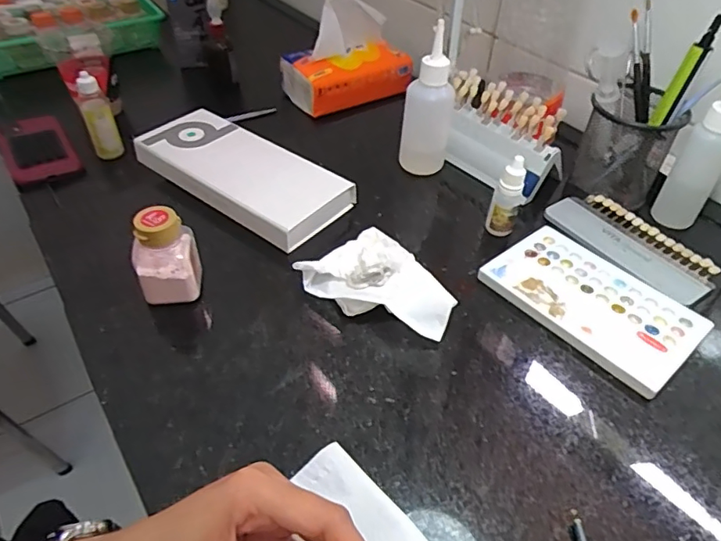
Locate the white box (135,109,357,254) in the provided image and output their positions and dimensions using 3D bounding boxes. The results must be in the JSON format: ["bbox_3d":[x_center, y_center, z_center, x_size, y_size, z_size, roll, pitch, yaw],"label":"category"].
[{"bbox_3d":[-0.118,-0.098,0.524,0.219,0.034,0.092,31,51,26],"label":"white box"}]

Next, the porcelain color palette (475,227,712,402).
[{"bbox_3d":[0.184,0.025,0.423,0.098,0.012,0.154,-29,52,-28],"label":"porcelain color palette"}]

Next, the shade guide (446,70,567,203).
[{"bbox_3d":[0.137,-0.139,0.539,0.137,0.074,0.066,34,52,28],"label":"shade guide"}]

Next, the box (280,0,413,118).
[{"bbox_3d":[-0.019,-0.325,0.788,0.178,0.129,0.096,-22,49,-23],"label":"box"}]

